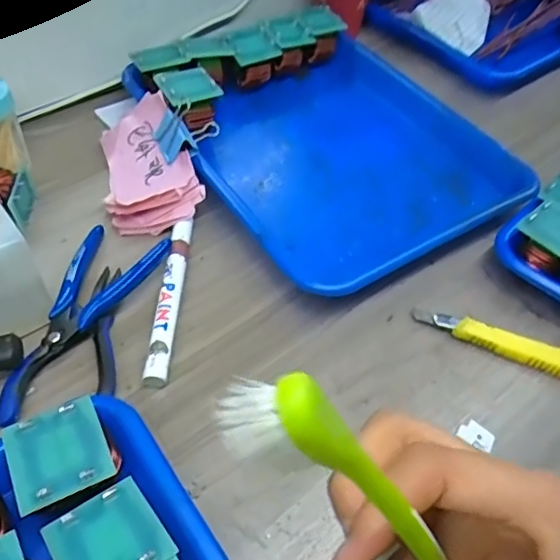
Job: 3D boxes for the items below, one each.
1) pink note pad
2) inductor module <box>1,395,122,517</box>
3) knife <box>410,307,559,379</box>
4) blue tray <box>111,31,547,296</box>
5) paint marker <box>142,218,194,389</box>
[{"bbox_3d":[-0.110,-0.095,0.456,0.071,0.021,0.124,-30,59,10],"label":"pink note pad"},{"bbox_3d":[-0.107,0.088,0.280,0.047,0.020,0.047,-22,55,-22],"label":"inductor module"},{"bbox_3d":[0.161,0.045,0.389,0.139,0.013,0.020,19,50,10],"label":"knife"},{"bbox_3d":[0.053,-0.114,0.508,0.259,0.045,0.273,-26,57,-25],"label":"blue tray"},{"bbox_3d":[-0.076,0.013,0.394,0.016,0.017,0.138,4,49,-2],"label":"paint marker"}]

